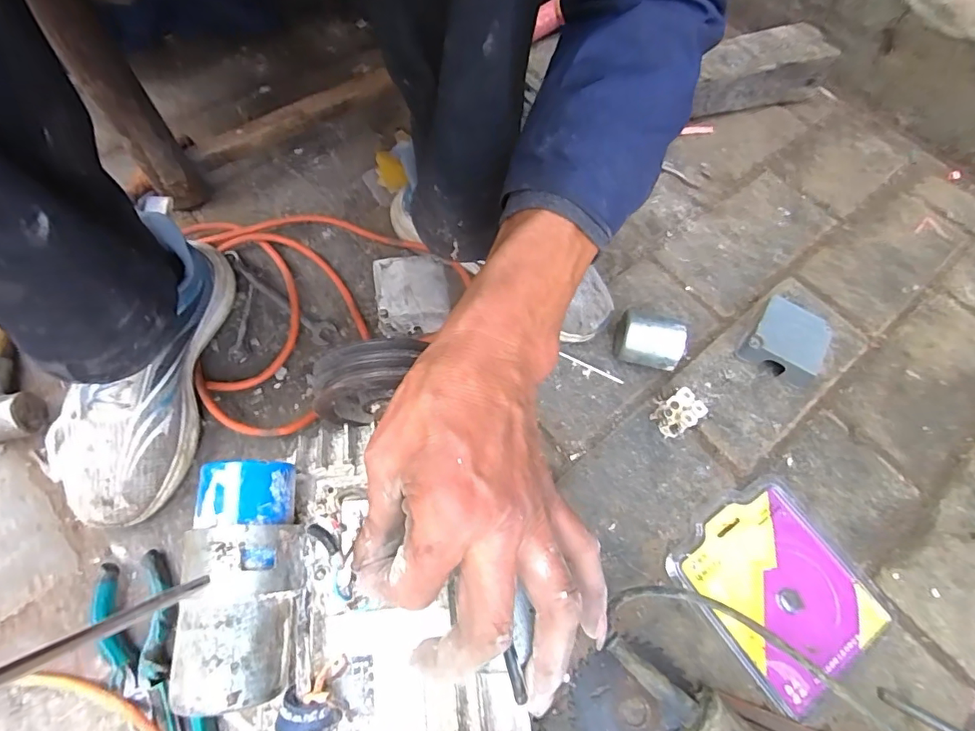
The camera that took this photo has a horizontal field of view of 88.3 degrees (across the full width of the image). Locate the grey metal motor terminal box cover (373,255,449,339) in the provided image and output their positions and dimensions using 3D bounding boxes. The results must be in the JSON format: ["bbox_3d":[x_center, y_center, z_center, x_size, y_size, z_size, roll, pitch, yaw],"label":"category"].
[{"bbox_3d":[-0.079,-0.072,0.529,0.071,0.037,0.077,-7,65,-7],"label":"grey metal motor terminal box cover"}]

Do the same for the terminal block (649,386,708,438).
[{"bbox_3d":[0.187,0.047,0.500,0.049,0.021,0.038,-25,68,-15],"label":"terminal block"}]

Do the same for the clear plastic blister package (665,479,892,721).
[{"bbox_3d":[0.259,0.193,0.443,0.141,0.011,0.153,-32,70,-17],"label":"clear plastic blister package"}]

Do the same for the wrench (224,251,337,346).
[{"bbox_3d":[-0.226,-0.073,0.533,0.153,0.011,0.025,34,67,12],"label":"wrench"}]

